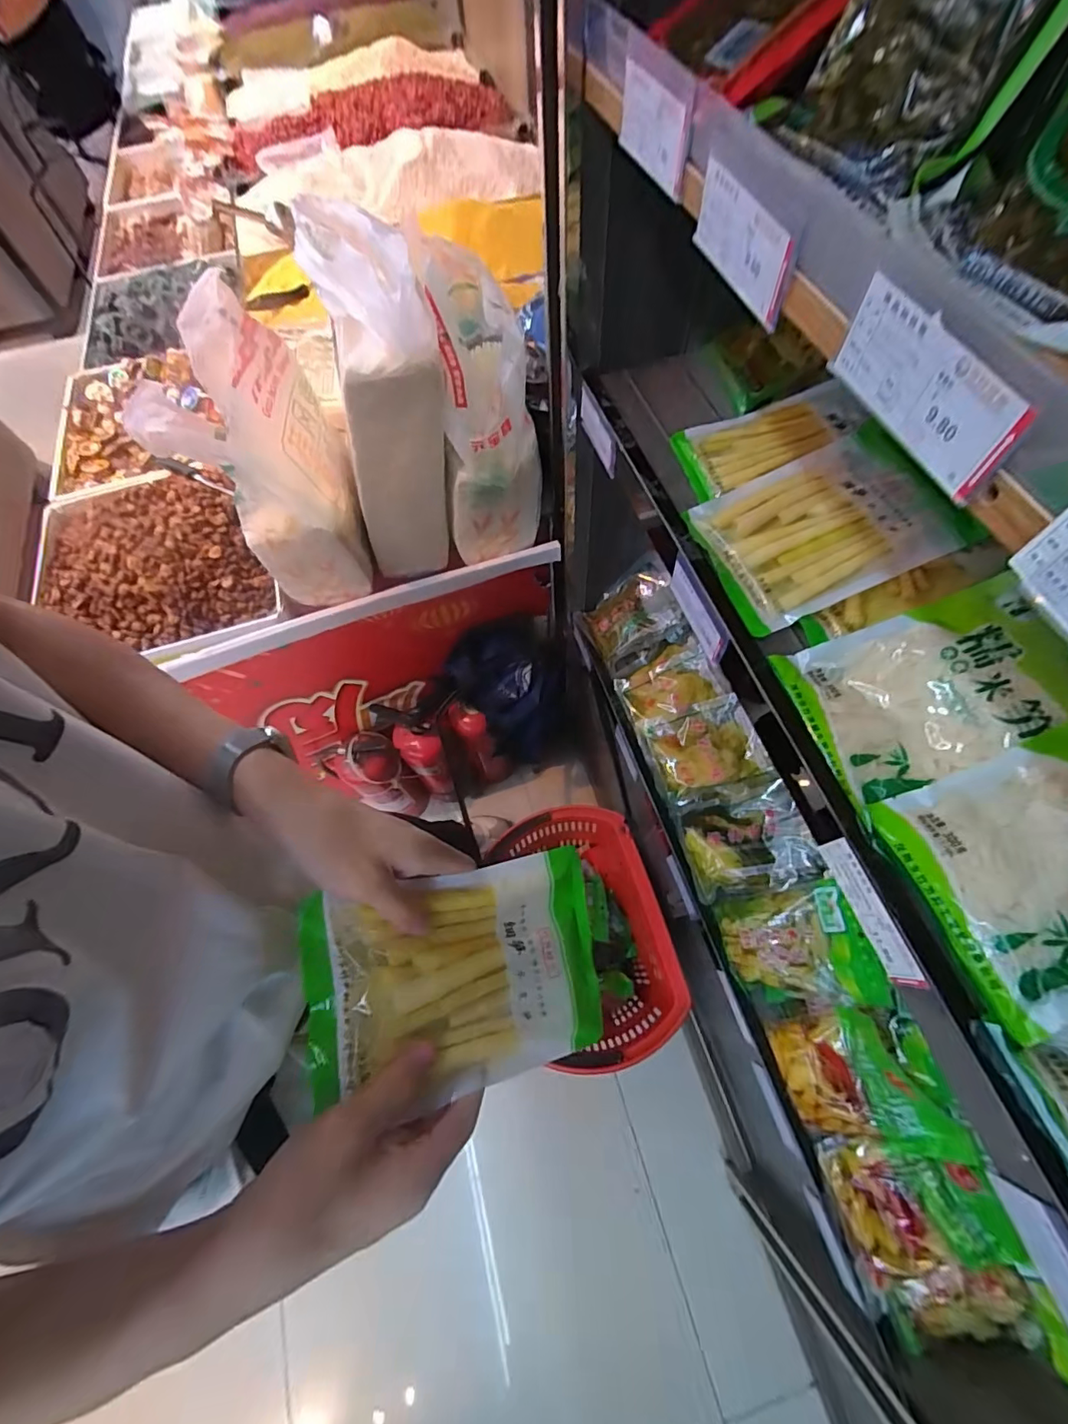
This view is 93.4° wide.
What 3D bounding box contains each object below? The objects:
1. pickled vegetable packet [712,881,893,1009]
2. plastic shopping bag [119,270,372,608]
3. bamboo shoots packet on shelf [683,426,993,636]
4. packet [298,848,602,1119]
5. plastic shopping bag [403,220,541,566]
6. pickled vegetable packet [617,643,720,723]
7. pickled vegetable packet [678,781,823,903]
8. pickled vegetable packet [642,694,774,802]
[{"bbox_3d":[0.357,0.323,0.691,0.187,0.051,0.142,-28,55,33],"label":"pickled vegetable packet"},{"bbox_3d":[-0.366,-0.340,0.707,0.178,0.348,0.243,-21,66,-6],"label":"plastic shopping bag"},{"bbox_3d":[0.256,-0.169,0.446,0.199,0.029,0.147,-21,66,-6],"label":"bamboo shoots packet on shelf"},{"bbox_3d":[-0.047,0.186,0.358,0.208,0.024,0.134,-2,70,-27],"label":"packet"},{"bbox_3d":[-0.071,-0.440,0.760,0.135,0.313,0.319,-5,65,1],"label":"plastic shopping bag"},{"bbox_3d":[0.241,-0.050,0.914,0.160,0.051,0.128,-35,71,10],"label":"pickled vegetable packet"},{"bbox_3d":[0.328,0.202,0.782,0.180,0.027,0.149,-18,59,17],"label":"pickled vegetable packet"},{"bbox_3d":[0.293,0.066,0.859,0.168,0.040,0.140,-21,69,12],"label":"pickled vegetable packet"}]

